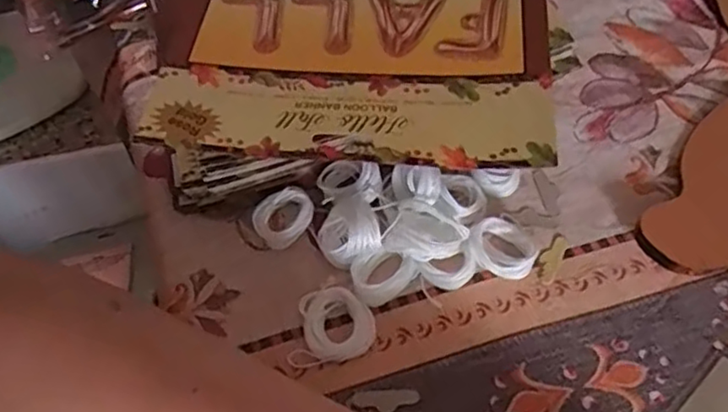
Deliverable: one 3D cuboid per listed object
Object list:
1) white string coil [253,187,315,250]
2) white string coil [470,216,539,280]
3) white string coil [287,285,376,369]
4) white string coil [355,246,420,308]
[{"bbox_3d":[-0.040,0.006,0.319,0.030,0.014,0.024,-30,60,-15],"label":"white string coil"},{"bbox_3d":[0.067,0.020,0.305,0.030,0.014,0.029,-2,56,3],"label":"white string coil"},{"bbox_3d":[-0.016,0.054,0.289,0.039,0.008,0.032,-12,57,-4],"label":"white string coil"},{"bbox_3d":[0.008,0.031,0.298,0.029,0.015,0.022,-33,60,-17],"label":"white string coil"}]

